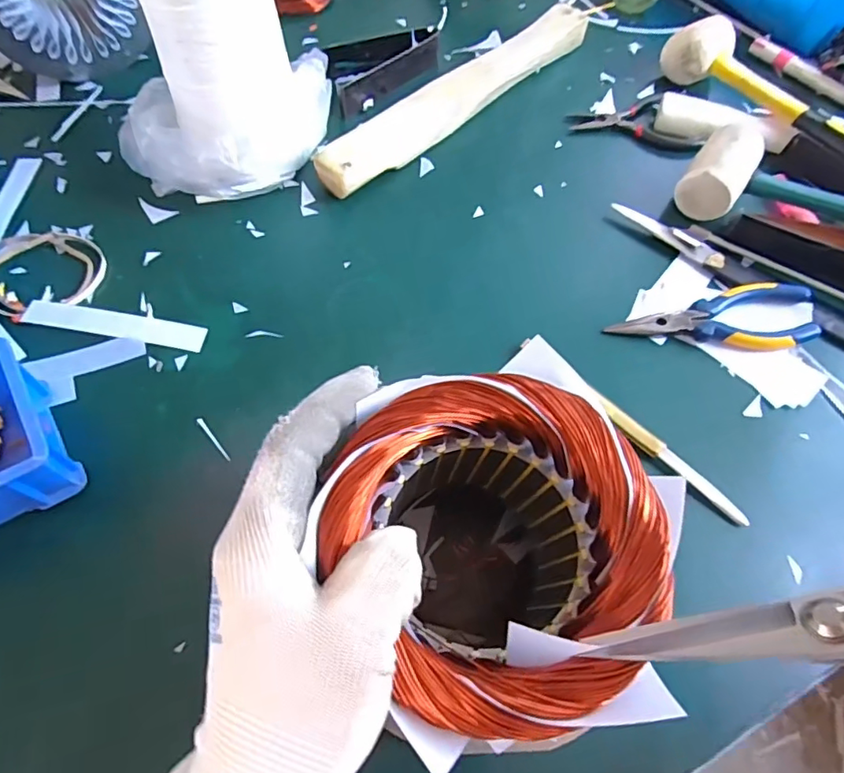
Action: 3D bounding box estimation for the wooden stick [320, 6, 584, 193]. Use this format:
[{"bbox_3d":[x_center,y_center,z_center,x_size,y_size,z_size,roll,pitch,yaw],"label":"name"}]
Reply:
[{"bbox_3d":[0.042,-0.274,0.507,0.041,0.032,0.336,42,68,18],"label":"wooden stick"}]

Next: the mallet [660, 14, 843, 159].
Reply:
[{"bbox_3d":[0.343,-0.249,0.497,0.054,0.047,0.281,-34,68,-18],"label":"mallet"}]

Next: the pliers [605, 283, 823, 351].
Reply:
[{"bbox_3d":[0.222,-0.045,0.407,0.154,0.020,0.053,-10,63,-7],"label":"pliers"}]

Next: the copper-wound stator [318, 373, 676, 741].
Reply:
[{"bbox_3d":[0.026,0.083,0.257,0.117,0.142,0.124,1,62,-2],"label":"copper-wound stator"}]

